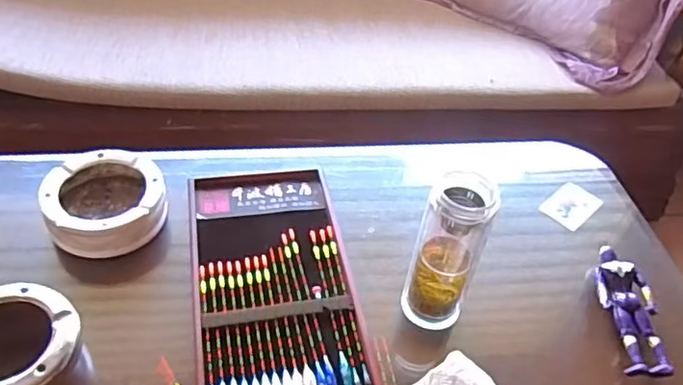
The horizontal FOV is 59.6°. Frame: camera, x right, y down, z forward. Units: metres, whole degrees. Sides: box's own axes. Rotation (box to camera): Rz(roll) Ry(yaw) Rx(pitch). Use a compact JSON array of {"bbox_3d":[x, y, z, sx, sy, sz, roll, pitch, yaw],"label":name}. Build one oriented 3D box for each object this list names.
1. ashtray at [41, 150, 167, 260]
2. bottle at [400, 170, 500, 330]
[{"bbox_3d":[-0.292,0.013,0.745,0.134,0.055,0.145,4,44,-4],"label":"ashtray"},{"bbox_3d":[0.113,0.068,0.647,0.067,0.191,0.058,15,44,8],"label":"bottle"}]

